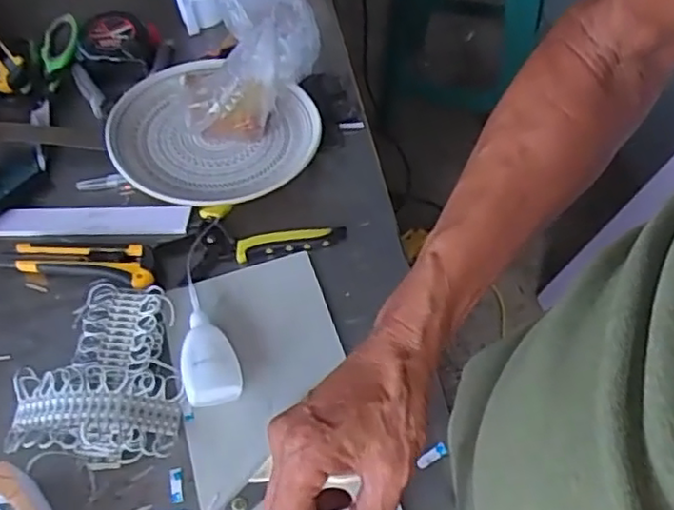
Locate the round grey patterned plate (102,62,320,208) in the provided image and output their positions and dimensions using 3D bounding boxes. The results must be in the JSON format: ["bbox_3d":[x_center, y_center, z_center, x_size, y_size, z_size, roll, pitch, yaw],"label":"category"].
[{"bbox_3d":[-0.131,-0.122,0.671,0.198,0.047,0.186,-2,55,2],"label":"round grey patterned plate"}]

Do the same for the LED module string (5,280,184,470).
[{"bbox_3d":[-0.193,0.091,0.535,0.125,0.035,0.153,-7,55,-1],"label":"LED module string"}]

